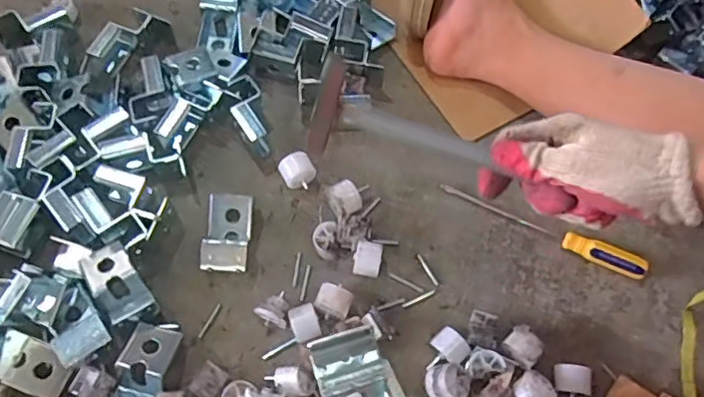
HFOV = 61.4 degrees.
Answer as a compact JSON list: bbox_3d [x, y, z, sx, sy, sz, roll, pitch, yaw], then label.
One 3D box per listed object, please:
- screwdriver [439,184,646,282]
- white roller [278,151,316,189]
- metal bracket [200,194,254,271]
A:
[{"bbox_3d":[0.202,0.034,0.631,0.225,0.024,0.021,22,66,7],"label":"screwdriver"},{"bbox_3d":[-0.060,-0.029,0.648,0.034,0.026,0.038,-32,71,-16],"label":"white roller"},{"bbox_3d":[-0.127,0.035,0.611,0.044,0.030,0.082,2,65,-2],"label":"metal bracket"}]

